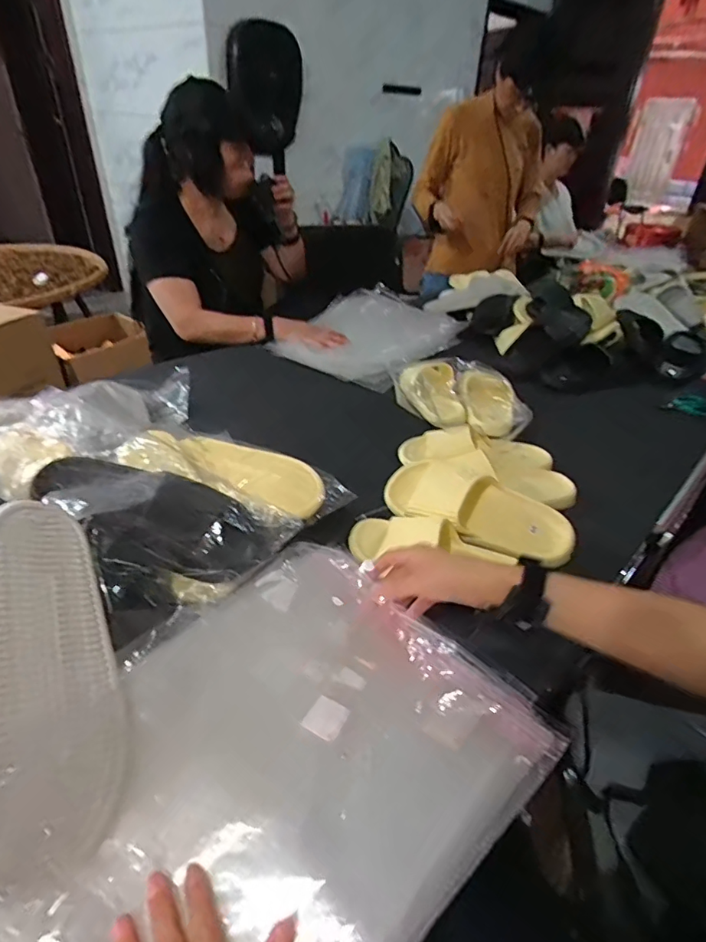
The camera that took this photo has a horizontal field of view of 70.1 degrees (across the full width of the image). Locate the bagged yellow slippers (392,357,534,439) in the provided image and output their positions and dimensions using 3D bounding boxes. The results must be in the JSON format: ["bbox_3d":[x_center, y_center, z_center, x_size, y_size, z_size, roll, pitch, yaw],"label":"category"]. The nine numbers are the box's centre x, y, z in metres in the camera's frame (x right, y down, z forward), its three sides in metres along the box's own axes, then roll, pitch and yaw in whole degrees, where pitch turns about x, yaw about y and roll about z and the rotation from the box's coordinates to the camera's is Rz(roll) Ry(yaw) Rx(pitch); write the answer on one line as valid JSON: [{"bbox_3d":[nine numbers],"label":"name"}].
[{"bbox_3d":[0.210,-0.160,1.030,0.217,0.066,0.286,-5,37,-11],"label":"bagged yellow slippers"}]

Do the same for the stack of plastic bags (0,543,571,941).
[{"bbox_3d":[-0.067,0.241,0.408,0.319,0.044,0.392,32,47,30],"label":"stack of plastic bags"}]

